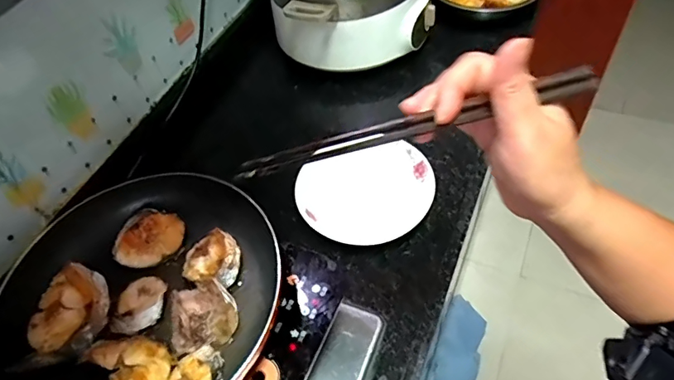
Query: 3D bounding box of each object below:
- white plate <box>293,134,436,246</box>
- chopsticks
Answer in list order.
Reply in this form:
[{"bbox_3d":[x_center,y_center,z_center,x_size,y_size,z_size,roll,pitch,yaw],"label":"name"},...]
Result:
[{"bbox_3d":[0.041,-0.005,0.689,0.193,0.023,0.180,-1,55,1],"label":"white plate"},{"bbox_3d":[0.035,-0.037,0.315,0.243,0.016,0.017,-12,51,27],"label":"chopsticks"}]

